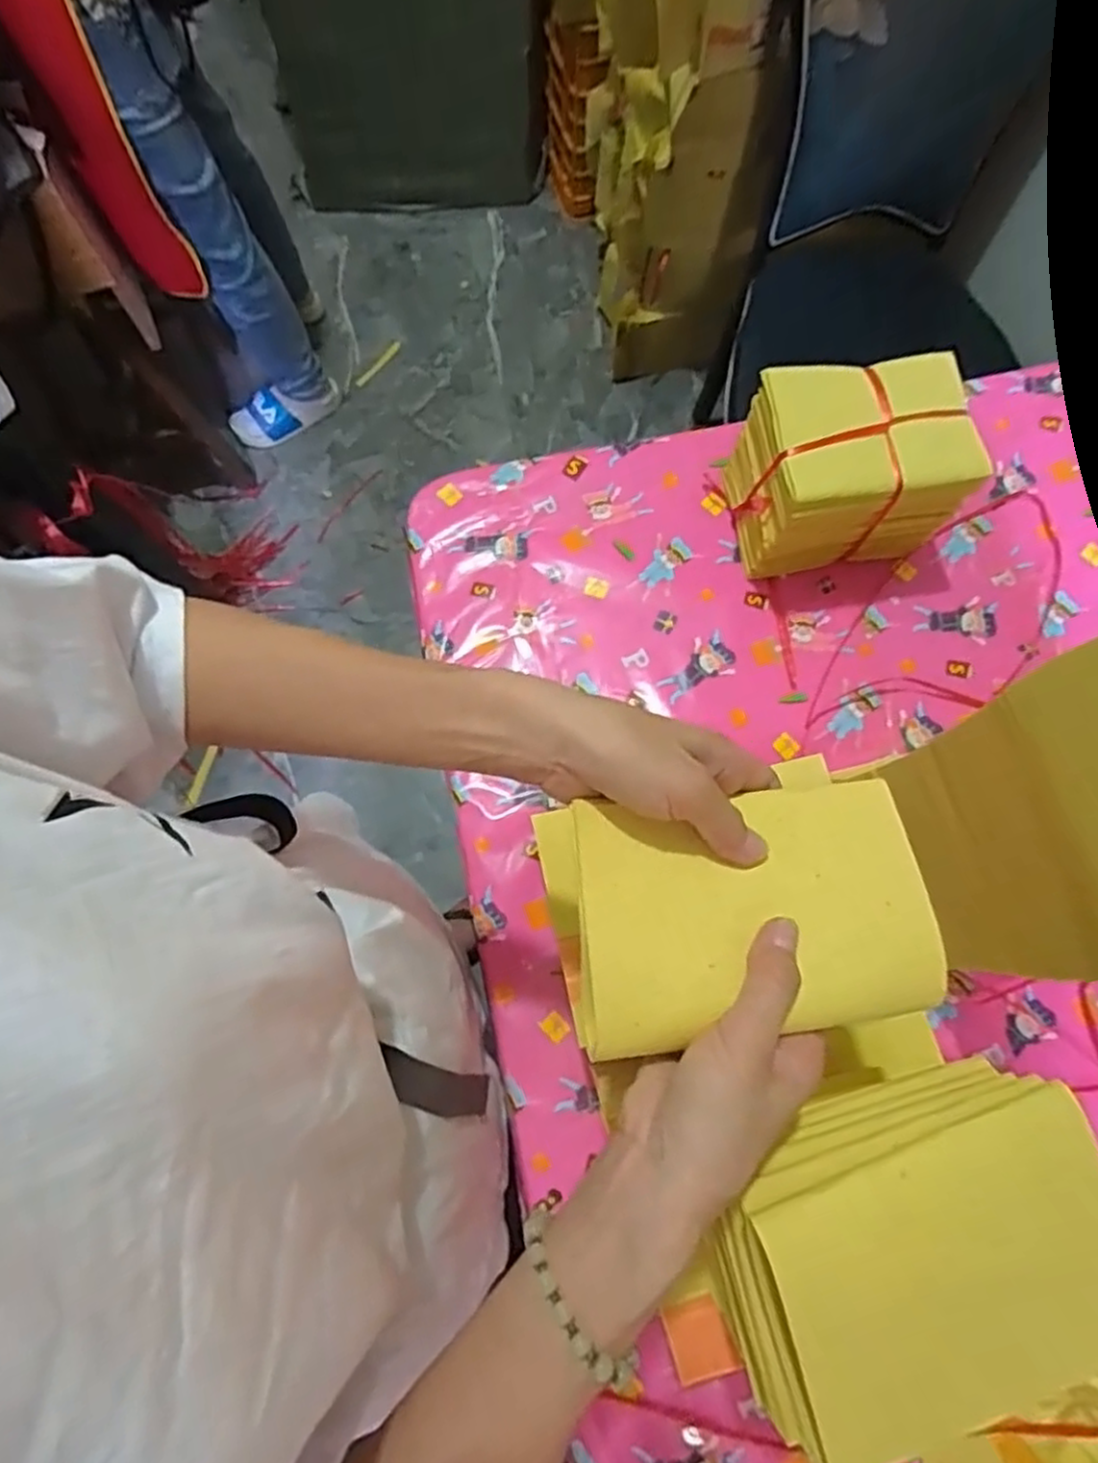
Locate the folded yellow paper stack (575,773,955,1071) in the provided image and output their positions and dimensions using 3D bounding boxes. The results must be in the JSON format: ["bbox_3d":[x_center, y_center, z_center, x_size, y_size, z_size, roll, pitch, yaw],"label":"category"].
[{"bbox_3d":[0.094,0.080,0.329,0.163,0.032,0.105,-7,76,-2],"label":"folded yellow paper stack"}]

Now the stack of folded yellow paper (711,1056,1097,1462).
[{"bbox_3d":[0.171,0.244,0.344,0.171,0.060,0.115,-16,76,-4],"label":"stack of folded yellow paper"}]

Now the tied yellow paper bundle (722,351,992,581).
[{"bbox_3d":[0.259,-0.228,0.646,0.166,0.149,0.120,-10,76,-2],"label":"tied yellow paper bundle"}]

